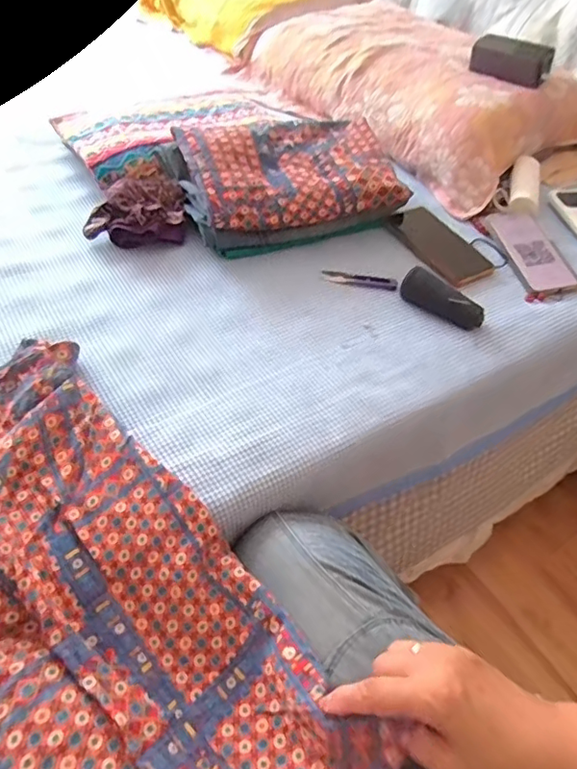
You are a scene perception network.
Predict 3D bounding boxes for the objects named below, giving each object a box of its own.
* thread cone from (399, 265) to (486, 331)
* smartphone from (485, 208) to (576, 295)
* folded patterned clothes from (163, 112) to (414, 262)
[{"bbox_3d":[0.191,-0.107,0.675,0.109,0.033,0.032,33,53,23],"label":"thread cone"},{"bbox_3d":[0.345,-0.194,0.774,0.076,0.010,0.168,-12,58,-4],"label":"smartphone"},{"bbox_3d":[-0.002,-0.294,0.787,0.298,0.096,0.203,-14,50,-17],"label":"folded patterned clothes"}]

